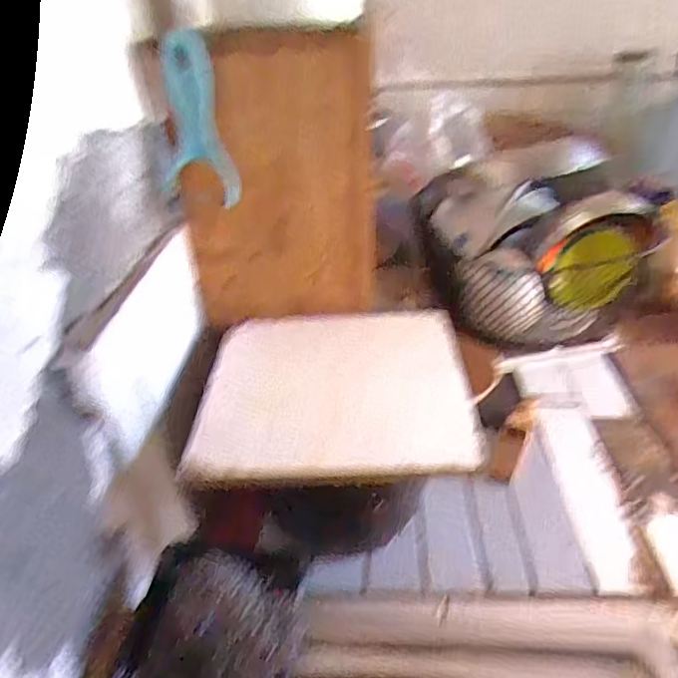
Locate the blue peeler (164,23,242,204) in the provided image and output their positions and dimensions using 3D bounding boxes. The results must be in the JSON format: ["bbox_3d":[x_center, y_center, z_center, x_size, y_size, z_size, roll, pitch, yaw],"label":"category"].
[{"bbox_3d":[-0.117,-0.169,0.438,0.063,0.125,0.014,4,32,15],"label":"blue peeler"}]

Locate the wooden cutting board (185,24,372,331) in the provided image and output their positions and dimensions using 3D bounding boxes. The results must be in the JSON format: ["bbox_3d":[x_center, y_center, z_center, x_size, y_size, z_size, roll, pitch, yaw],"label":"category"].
[{"bbox_3d":[-0.053,-0.125,0.477,0.162,0.246,0.030,0,39,5],"label":"wooden cutting board"}]

